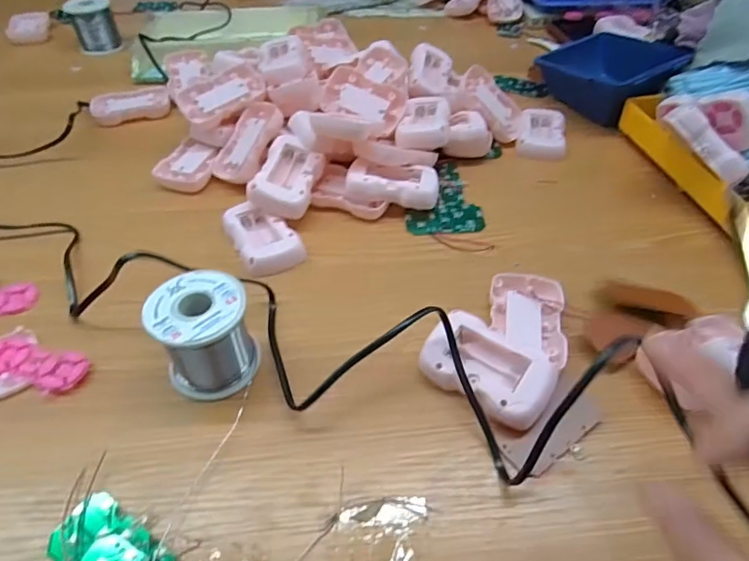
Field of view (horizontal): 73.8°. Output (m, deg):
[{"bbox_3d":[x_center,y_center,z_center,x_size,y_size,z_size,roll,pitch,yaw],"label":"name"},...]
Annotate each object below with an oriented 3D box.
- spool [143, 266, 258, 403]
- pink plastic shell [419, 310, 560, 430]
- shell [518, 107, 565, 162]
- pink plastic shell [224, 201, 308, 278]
[{"bbox_3d":[-0.113,0.037,0.337,0.059,0.065,0.058,0,47,0],"label":"spool"},{"bbox_3d":[0.076,0.061,0.336,0.084,0.022,0.051,31,78,29],"label":"pink plastic shell"},{"bbox_3d":[0.187,-0.164,0.554,0.049,0.021,0.082,11,48,10],"label":"shell"},{"bbox_3d":[-0.098,-0.037,0.440,0.052,0.020,0.082,-23,51,-21],"label":"pink plastic shell"}]

